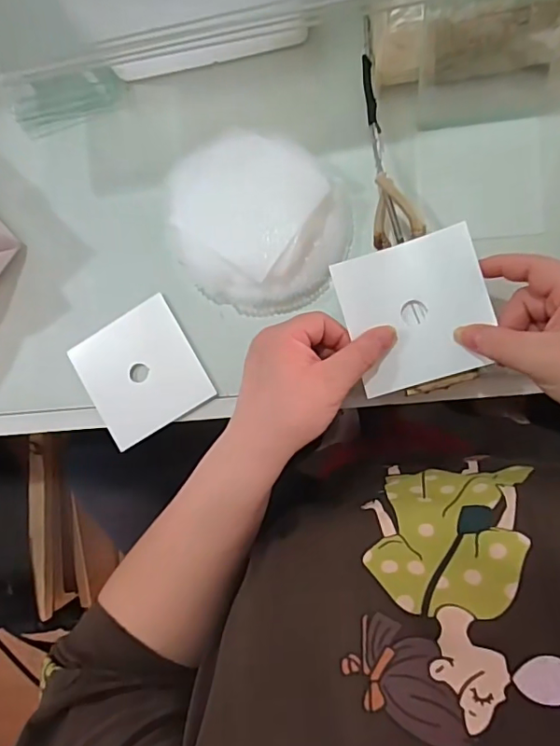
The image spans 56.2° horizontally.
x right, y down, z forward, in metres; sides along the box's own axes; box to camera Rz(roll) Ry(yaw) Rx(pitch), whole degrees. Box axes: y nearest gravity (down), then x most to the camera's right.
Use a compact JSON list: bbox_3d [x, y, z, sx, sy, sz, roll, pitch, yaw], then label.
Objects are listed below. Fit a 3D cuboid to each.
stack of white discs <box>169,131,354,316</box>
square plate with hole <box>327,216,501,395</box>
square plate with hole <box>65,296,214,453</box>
[{"bbox_3d":[-0.018,-0.114,0.405,0.139,0.043,0.129,21,91,9],"label":"stack of white discs"},{"bbox_3d":[0.092,-0.041,0.357,0.092,0.008,0.095,-17,90,11],"label":"square plate with hole"},{"bbox_3d":[-0.116,-0.001,0.435,0.094,0.005,0.098,-30,84,7],"label":"square plate with hole"}]

